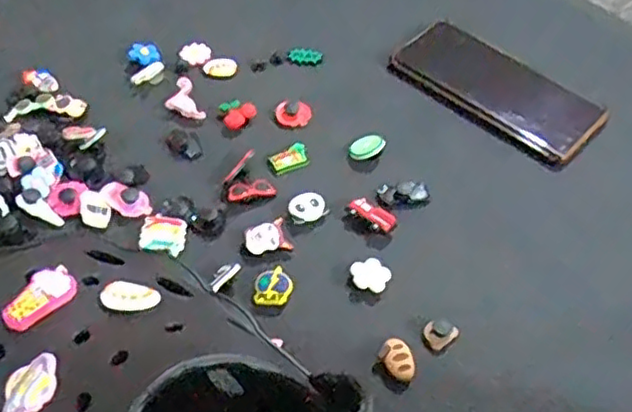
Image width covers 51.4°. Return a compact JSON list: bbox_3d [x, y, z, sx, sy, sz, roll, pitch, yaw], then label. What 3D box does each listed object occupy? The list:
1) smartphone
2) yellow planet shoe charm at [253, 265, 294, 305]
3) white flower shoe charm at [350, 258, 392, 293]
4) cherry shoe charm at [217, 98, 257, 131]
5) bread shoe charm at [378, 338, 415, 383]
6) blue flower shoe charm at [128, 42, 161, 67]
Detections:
[{"bbox_3d":[0.138,-0.092,0.506,0.157,0.016,0.074,38,59,24],"label":"smartphone"},{"bbox_3d":[-0.026,0.048,0.394,0.022,0.005,0.024,1,51,-2],"label":"yellow planet shoe charm"},{"bbox_3d":[0.033,0.043,0.401,0.024,0.007,0.022,1,51,-1],"label":"white flower shoe charm"},{"bbox_3d":[-0.056,-0.069,0.485,0.025,0.005,0.027,1,51,-1],"label":"cherry shoe charm"},{"bbox_3d":[0.046,0.087,0.367,0.017,0.009,0.024,-28,58,-22],"label":"bread shoe charm"},{"bbox_3d":[-0.137,-0.122,0.527,0.025,0.009,0.021,28,56,19],"label":"blue flower shoe charm"}]

